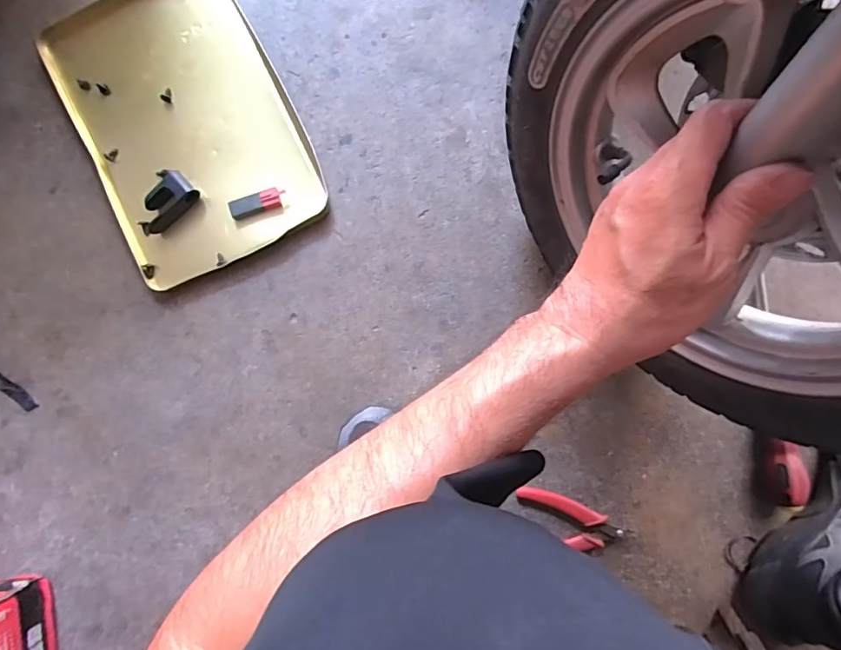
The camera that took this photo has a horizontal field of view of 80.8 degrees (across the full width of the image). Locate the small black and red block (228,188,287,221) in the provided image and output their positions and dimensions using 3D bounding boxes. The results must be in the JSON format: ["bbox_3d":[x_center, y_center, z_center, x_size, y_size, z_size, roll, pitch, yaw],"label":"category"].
[{"bbox_3d":[-0.167,-0.125,0.505,0.056,0.013,0.018,-18,90,1],"label":"small black and red block"}]

